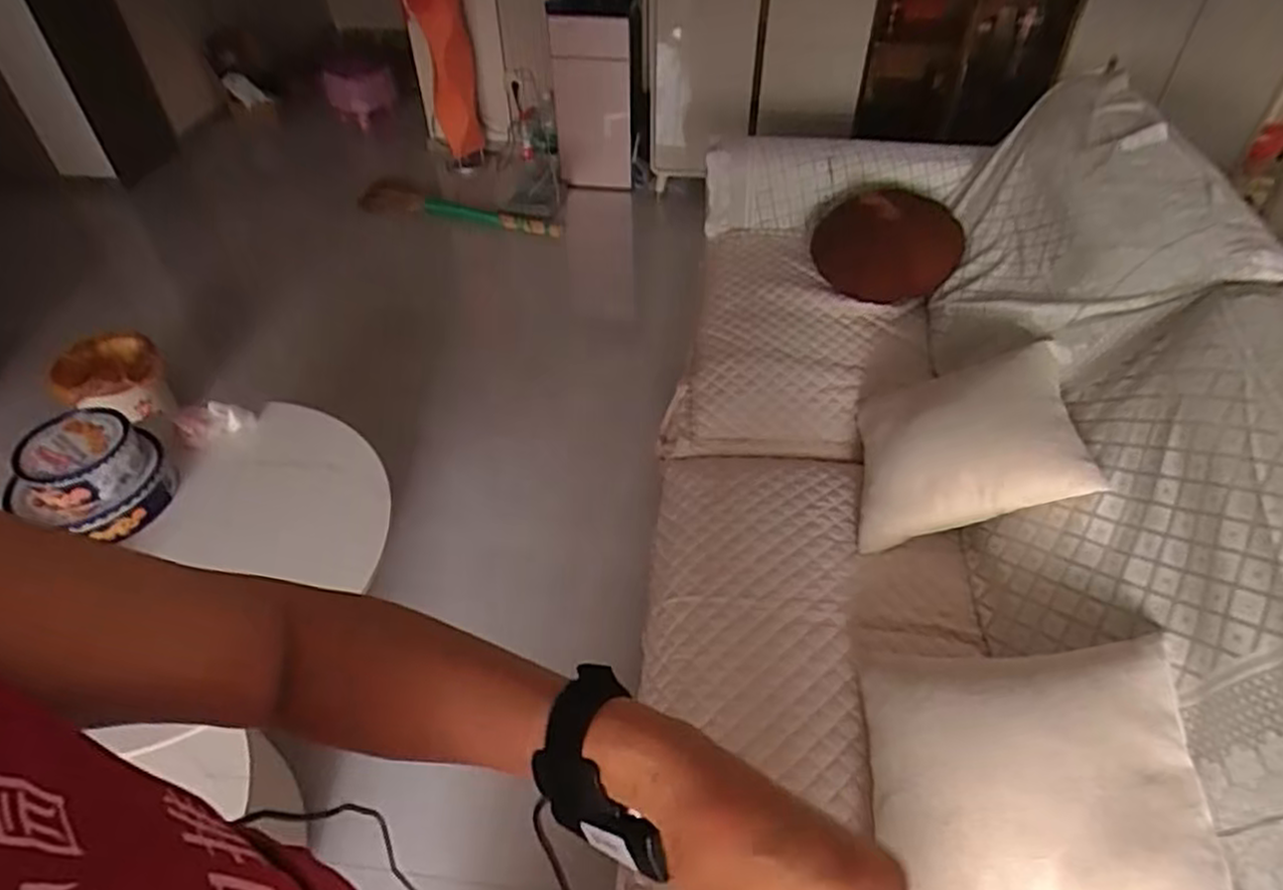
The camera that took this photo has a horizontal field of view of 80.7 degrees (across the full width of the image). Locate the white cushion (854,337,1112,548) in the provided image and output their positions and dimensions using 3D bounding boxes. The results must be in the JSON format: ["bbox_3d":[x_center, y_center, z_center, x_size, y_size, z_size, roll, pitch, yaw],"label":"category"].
[{"bbox_3d":[0.582,-0.017,1.391,0.377,0.110,0.407,-22,38,30],"label":"white cushion"}]

